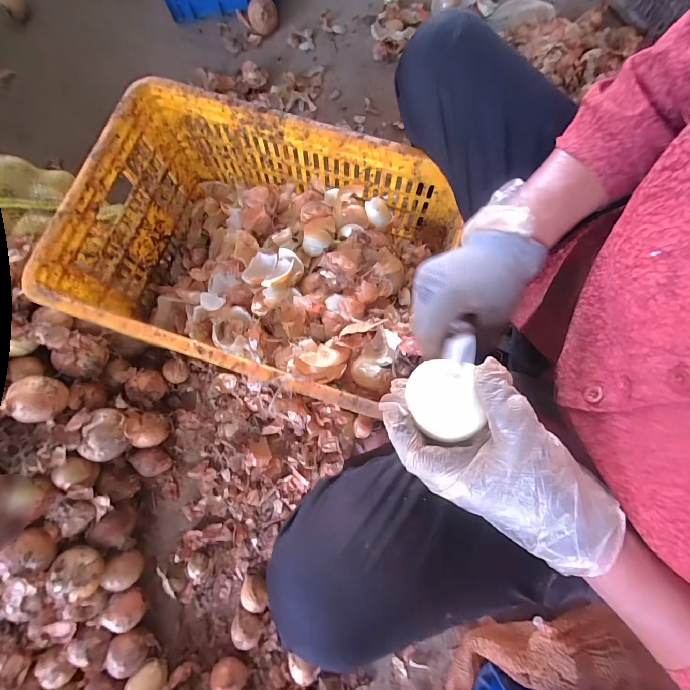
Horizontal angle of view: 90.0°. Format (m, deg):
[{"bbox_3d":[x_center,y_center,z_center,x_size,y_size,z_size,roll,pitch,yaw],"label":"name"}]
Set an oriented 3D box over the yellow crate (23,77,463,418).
[{"bbox_3d":[-0.114,-0.126,0.543,0.499,0.214,0.350,18,79,5],"label":"yellow crate"}]

